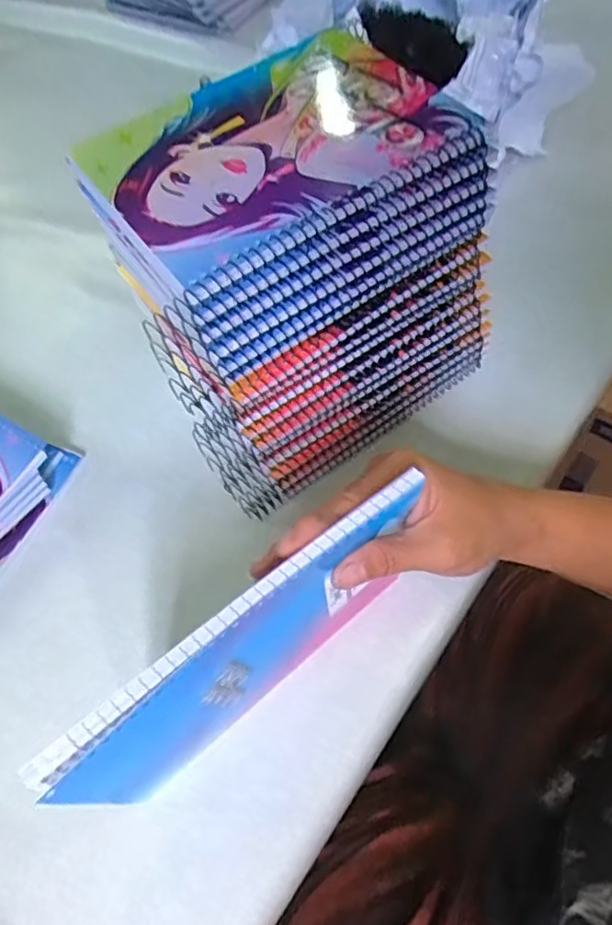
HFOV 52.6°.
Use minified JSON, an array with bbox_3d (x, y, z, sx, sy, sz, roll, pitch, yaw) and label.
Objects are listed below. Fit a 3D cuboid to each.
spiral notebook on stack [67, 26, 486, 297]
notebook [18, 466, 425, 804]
[{"bbox_3d":[-0.019,-0.181,0.348,0.192,0.008,0.149,-32,62,-14],"label":"spiral notebook on stack"},{"bbox_3d":[-0.023,0.095,0.302,0.187,0.124,0.017,-37,63,-16],"label":"notebook"}]

